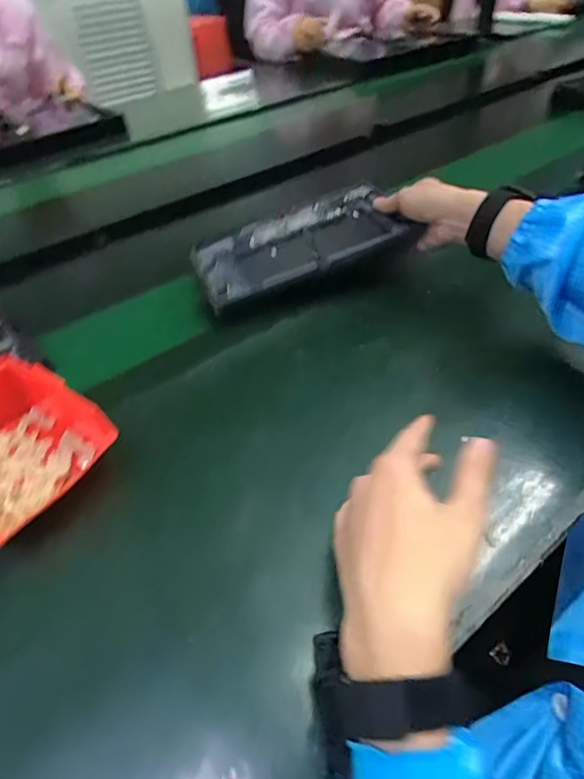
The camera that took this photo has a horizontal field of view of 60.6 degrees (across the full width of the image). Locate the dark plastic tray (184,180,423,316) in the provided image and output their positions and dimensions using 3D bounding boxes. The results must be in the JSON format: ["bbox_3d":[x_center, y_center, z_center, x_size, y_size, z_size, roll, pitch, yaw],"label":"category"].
[{"bbox_3d":[0.002,-0.187,0.628,0.249,0.017,0.179,-20,41,0],"label":"dark plastic tray"}]

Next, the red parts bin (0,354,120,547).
[{"bbox_3d":[-0.240,0.046,0.417,0.133,0.061,0.127,25,51,28],"label":"red parts bin"}]

